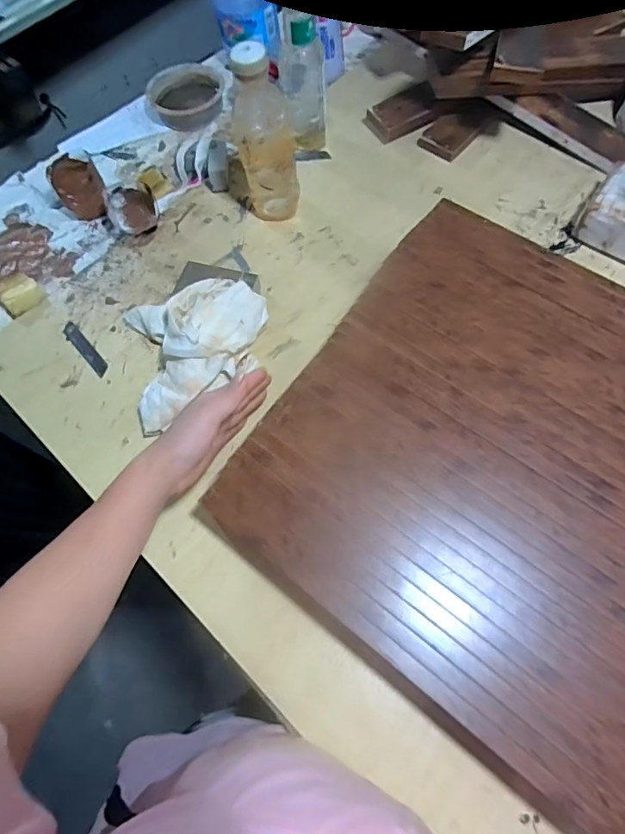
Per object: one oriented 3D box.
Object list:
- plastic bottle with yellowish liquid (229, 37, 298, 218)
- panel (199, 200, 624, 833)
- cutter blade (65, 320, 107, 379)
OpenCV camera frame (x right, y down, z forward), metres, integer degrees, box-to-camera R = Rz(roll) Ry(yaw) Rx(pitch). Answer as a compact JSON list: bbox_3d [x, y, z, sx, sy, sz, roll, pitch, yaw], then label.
[{"bbox_3d":[-0.061,-0.335,0.600,0.065,0.208,0.059,32,72,15],"label":"plastic bottle with yellowish liquid"},{"bbox_3d":[0.202,0.033,0.470,0.466,0.011,0.474,32,72,16],"label":"panel"},{"bbox_3d":[-0.290,-0.088,0.614,0.019,0.004,0.098,-39,70,-13],"label":"cutter blade"}]

